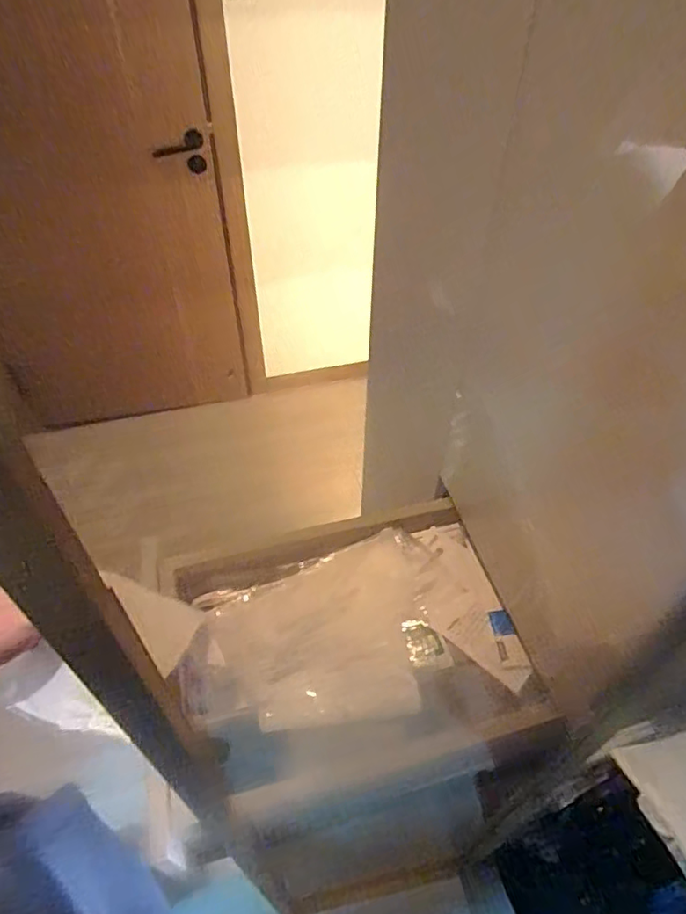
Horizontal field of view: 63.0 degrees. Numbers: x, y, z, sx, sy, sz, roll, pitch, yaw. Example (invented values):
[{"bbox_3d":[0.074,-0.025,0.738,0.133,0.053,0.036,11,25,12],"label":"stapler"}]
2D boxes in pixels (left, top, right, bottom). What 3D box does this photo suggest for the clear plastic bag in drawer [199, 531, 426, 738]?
[{"bbox_3d":[-0.016,0.219,0.691,0.267,0.068,0.225,-13,51,-10],"label":"clear plastic bag in drawer"}]

